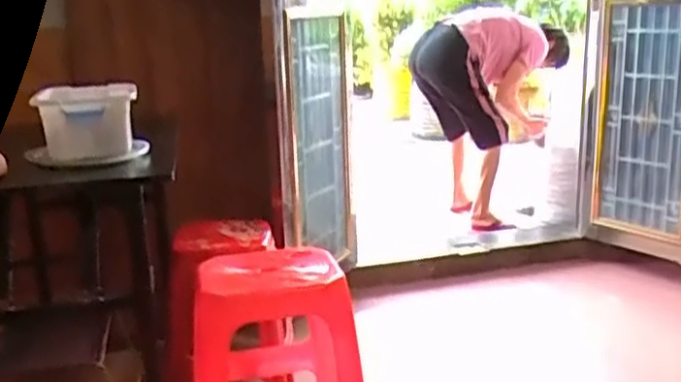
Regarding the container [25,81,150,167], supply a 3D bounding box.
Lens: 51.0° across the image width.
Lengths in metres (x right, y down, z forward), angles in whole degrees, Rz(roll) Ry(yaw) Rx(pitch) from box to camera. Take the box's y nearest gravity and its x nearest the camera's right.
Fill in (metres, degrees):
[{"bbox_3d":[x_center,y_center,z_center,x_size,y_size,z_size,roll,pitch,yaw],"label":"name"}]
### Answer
[{"bbox_3d":[-0.515,-0.137,1.457,0.200,0.135,0.241,-4,14,-9],"label":"container"}]

